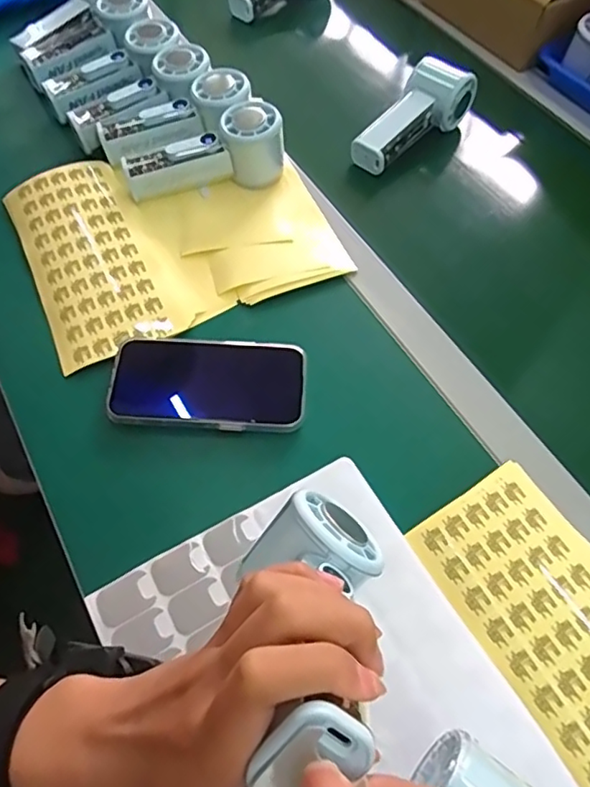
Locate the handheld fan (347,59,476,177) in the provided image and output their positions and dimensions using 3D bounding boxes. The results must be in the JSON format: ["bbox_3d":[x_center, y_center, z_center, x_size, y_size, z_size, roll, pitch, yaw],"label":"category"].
[{"bbox_3d":[0.118,-0.289,0.598,0.149,0.047,0.057,-41,69,-9],"label":"handheld fan"}]

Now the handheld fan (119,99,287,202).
[{"bbox_3d":[-0.083,-0.226,0.535,0.147,0.053,0.060,-26,64,-17],"label":"handheld fan"}]

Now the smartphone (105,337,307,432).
[{"bbox_3d":[-0.067,-0.009,0.440,0.149,0.008,0.076,3,59,-1],"label":"smartphone"}]

